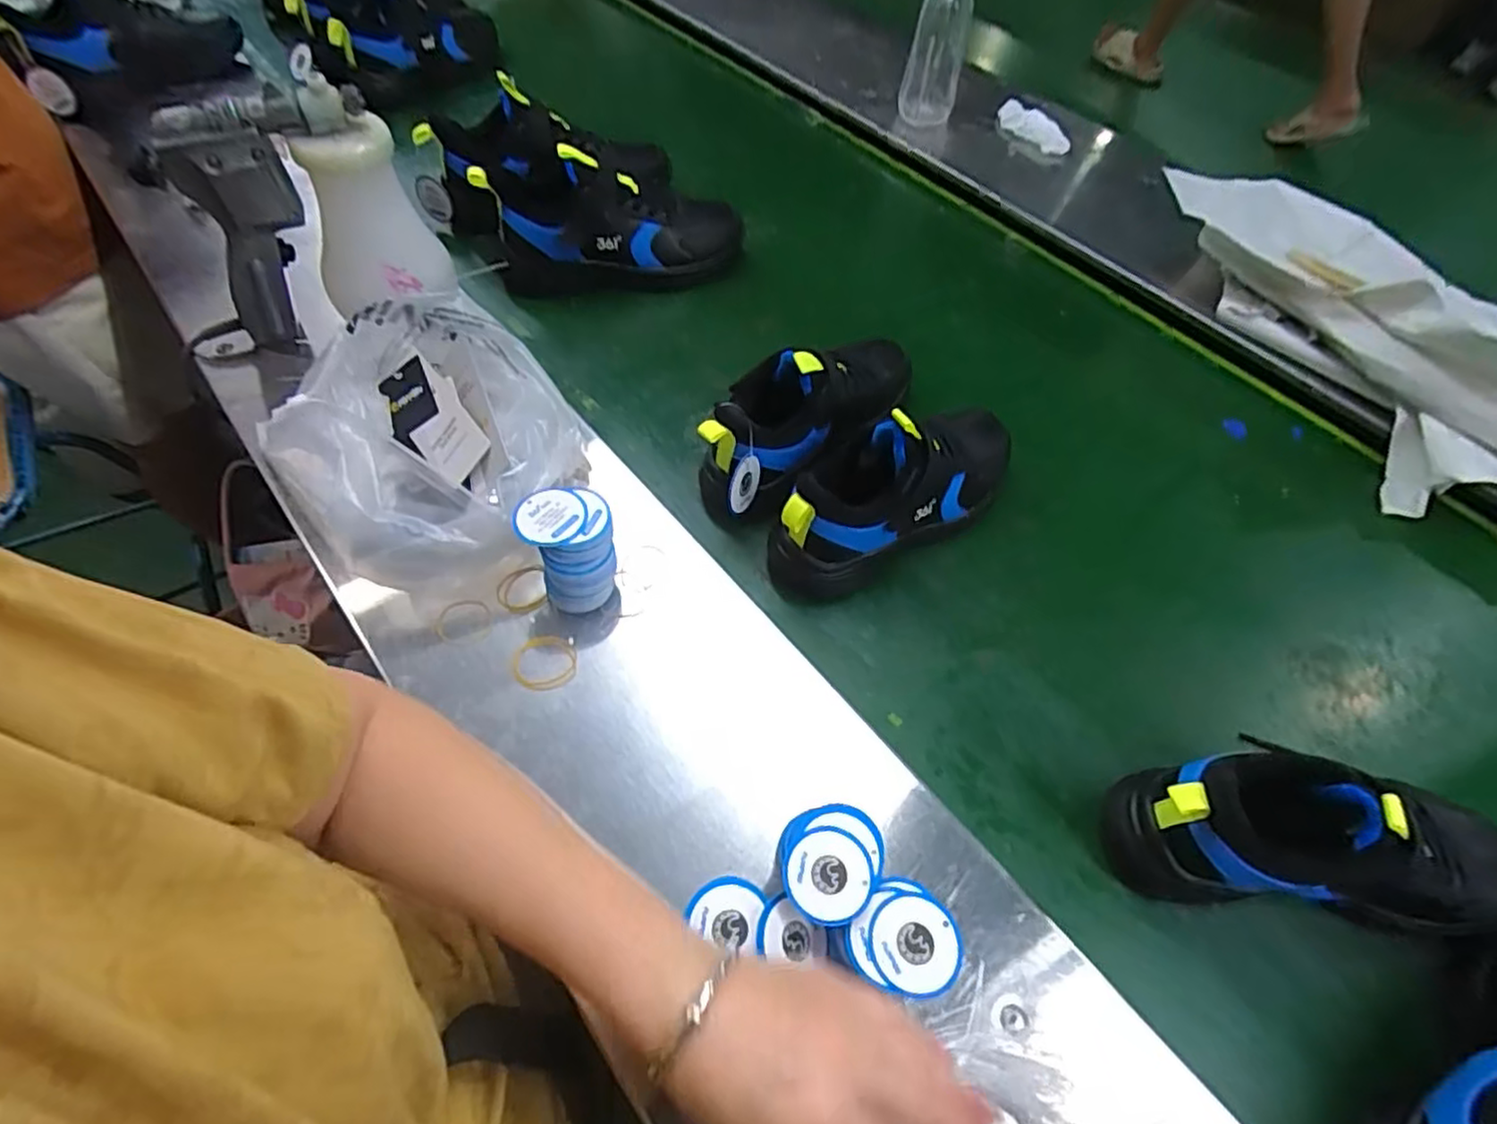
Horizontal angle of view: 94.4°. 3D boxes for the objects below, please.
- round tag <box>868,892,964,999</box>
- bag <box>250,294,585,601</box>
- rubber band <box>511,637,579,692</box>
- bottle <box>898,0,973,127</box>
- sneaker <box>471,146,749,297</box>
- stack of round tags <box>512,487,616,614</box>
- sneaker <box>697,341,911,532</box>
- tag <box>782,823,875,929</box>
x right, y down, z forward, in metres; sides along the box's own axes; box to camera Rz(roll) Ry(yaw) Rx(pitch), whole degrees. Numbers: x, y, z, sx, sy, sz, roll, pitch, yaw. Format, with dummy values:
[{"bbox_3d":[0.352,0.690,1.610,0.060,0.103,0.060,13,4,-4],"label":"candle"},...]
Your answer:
[{"bbox_3d":[0.091,0.205,0.373,0.049,0.004,0.048,-1,59,2],"label":"round tag"},{"bbox_3d":[-0.234,-0.081,0.543,0.196,0.142,0.201,-18,60,-8],"label":"bag"},{"bbox_3d":[-0.143,0.070,0.485,0.045,0.004,0.041,-1,59,2],"label":"rubber band"},{"bbox_3d":[0.225,-0.619,0.840,0.068,0.198,0.079,18,62,13],"label":"bottle"},{"bbox_3d":[-0.138,-0.354,0.734,0.260,0.124,0.093,-7,61,-3],"label":"sneaker"},{"bbox_3d":[-0.124,-0.008,0.499,0.063,0.071,0.067,-31,63,-15],"label":"stack of round tags"},{"bbox_3d":[0.053,-0.128,0.589,0.091,0.120,0.230,33,66,20],"label":"sneaker"},{"bbox_3d":[0.045,0.173,0.385,0.048,0.005,0.048,-1,59,2],"label":"tag"}]

